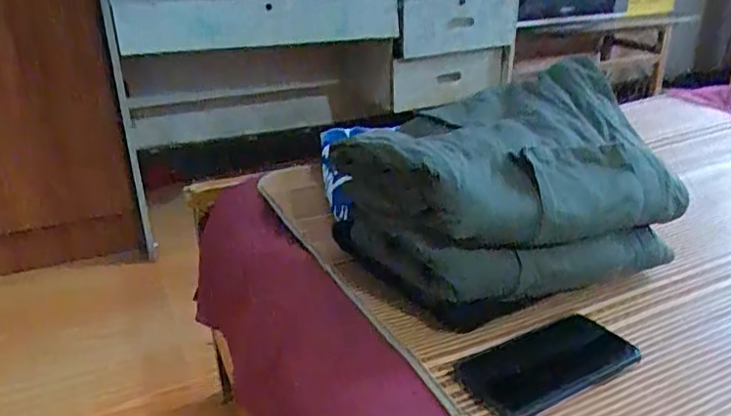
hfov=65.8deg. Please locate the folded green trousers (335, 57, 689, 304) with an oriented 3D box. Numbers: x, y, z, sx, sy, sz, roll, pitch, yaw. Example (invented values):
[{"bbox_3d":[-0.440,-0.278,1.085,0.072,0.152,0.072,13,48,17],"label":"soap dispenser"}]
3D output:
[{"bbox_3d":[0.159,-0.020,0.611,0.317,0.190,0.224,-11,26,-21],"label":"folded green trousers"}]

